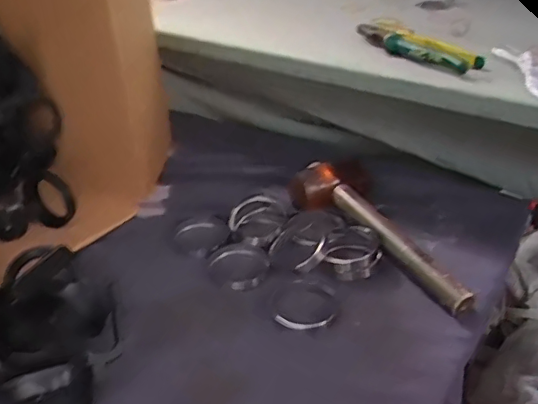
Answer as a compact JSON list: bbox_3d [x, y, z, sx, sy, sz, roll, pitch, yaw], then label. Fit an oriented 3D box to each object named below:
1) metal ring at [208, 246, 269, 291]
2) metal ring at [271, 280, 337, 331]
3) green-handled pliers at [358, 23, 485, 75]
[{"bbox_3d":[-0.032,0.075,0.653,0.058,0.019,0.069,-25,40,-29],"label":"metal ring"},{"bbox_3d":[0.035,0.107,0.587,0.070,0.009,0.072,-2,34,1],"label":"metal ring"},{"bbox_3d":[0.180,-0.203,0.713,0.056,0.026,0.184,-20,36,-27],"label":"green-handled pliers"}]

